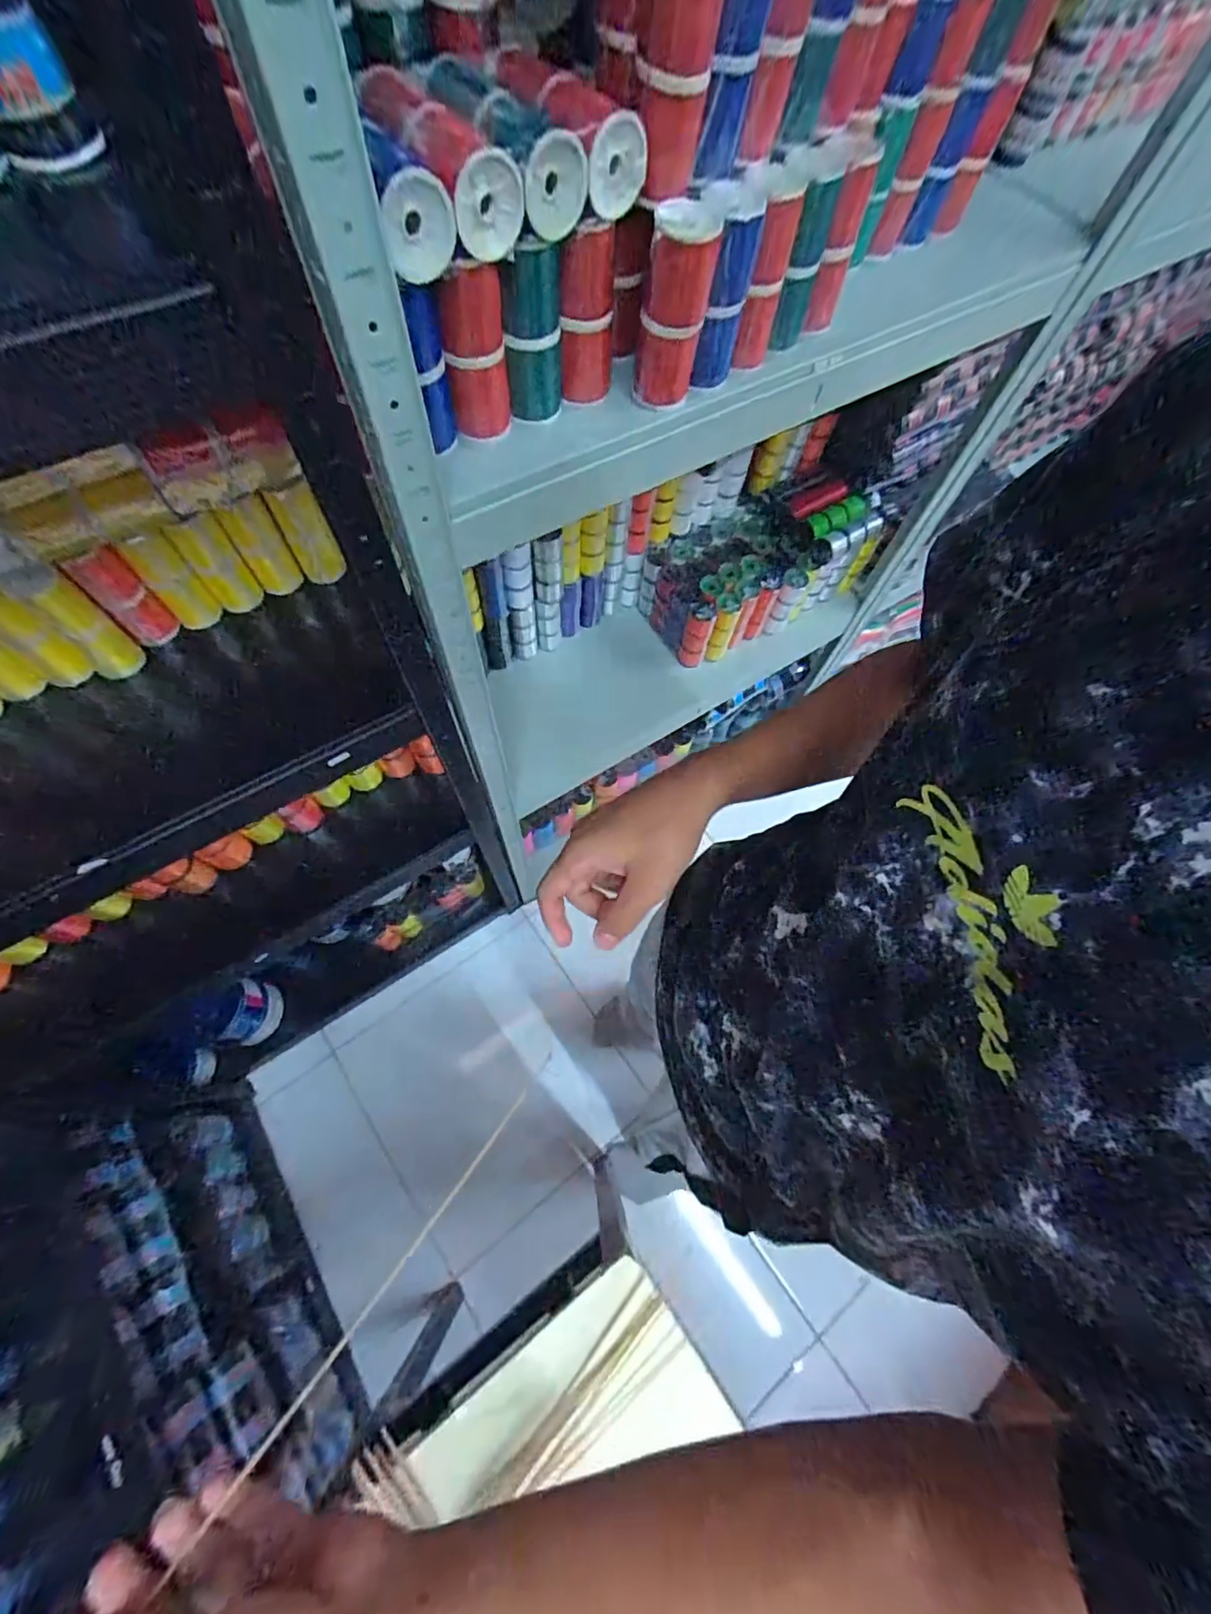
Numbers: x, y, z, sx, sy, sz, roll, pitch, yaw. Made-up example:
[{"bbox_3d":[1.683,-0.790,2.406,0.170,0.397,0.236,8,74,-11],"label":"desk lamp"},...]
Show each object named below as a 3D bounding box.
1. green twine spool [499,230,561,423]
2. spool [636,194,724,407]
[{"bbox_3d":[-0.050,-0.325,0.396,0.037,0.112,0.039,-1,67,-4],"label":"green twine spool"},{"bbox_3d":[0.048,-0.342,0.405,0.042,0.114,0.042,1,67,-3],"label":"spool"}]

